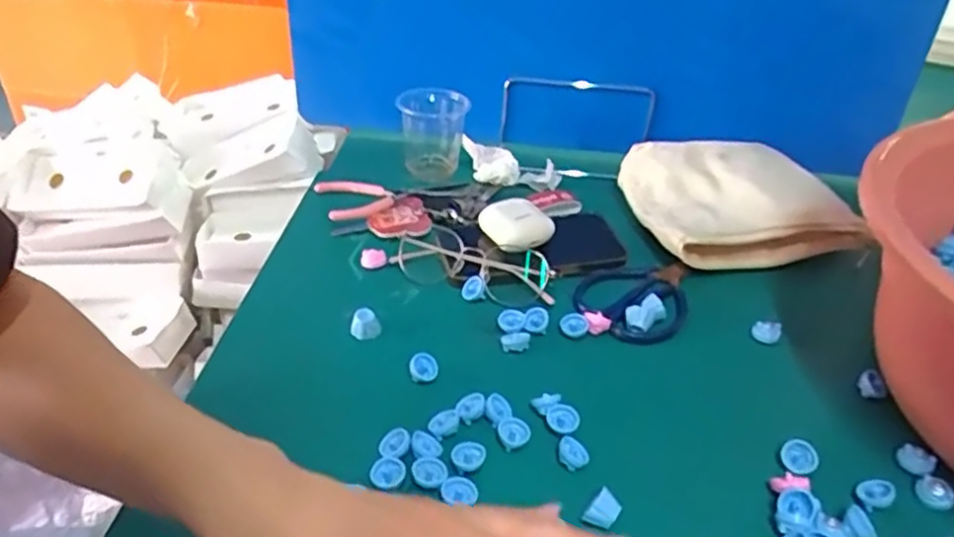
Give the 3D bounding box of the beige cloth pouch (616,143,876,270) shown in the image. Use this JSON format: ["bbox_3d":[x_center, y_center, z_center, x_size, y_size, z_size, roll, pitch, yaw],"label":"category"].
[{"bbox_3d":[0.217,-0.063,0.610,0.160,0.067,0.138,-5,36,-13],"label":"beige cloth pouch"}]

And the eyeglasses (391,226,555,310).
[{"bbox_3d":[-0.001,-0.004,0.547,0.127,0.027,0.059,16,36,16],"label":"eyeglasses"}]

